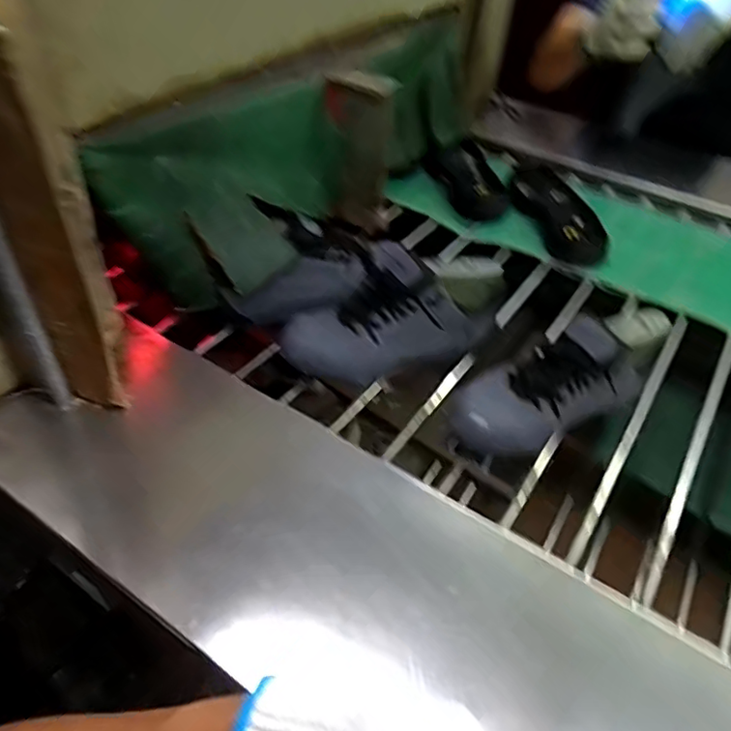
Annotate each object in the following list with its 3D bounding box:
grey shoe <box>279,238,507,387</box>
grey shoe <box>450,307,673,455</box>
[{"bbox_3d":[0.036,-0.057,0.695,0.278,0.125,0.097,-9,49,-13],"label":"grey shoe"},{"bbox_3d":[0.217,0.011,0.636,0.275,0.092,0.096,-27,52,0],"label":"grey shoe"}]

